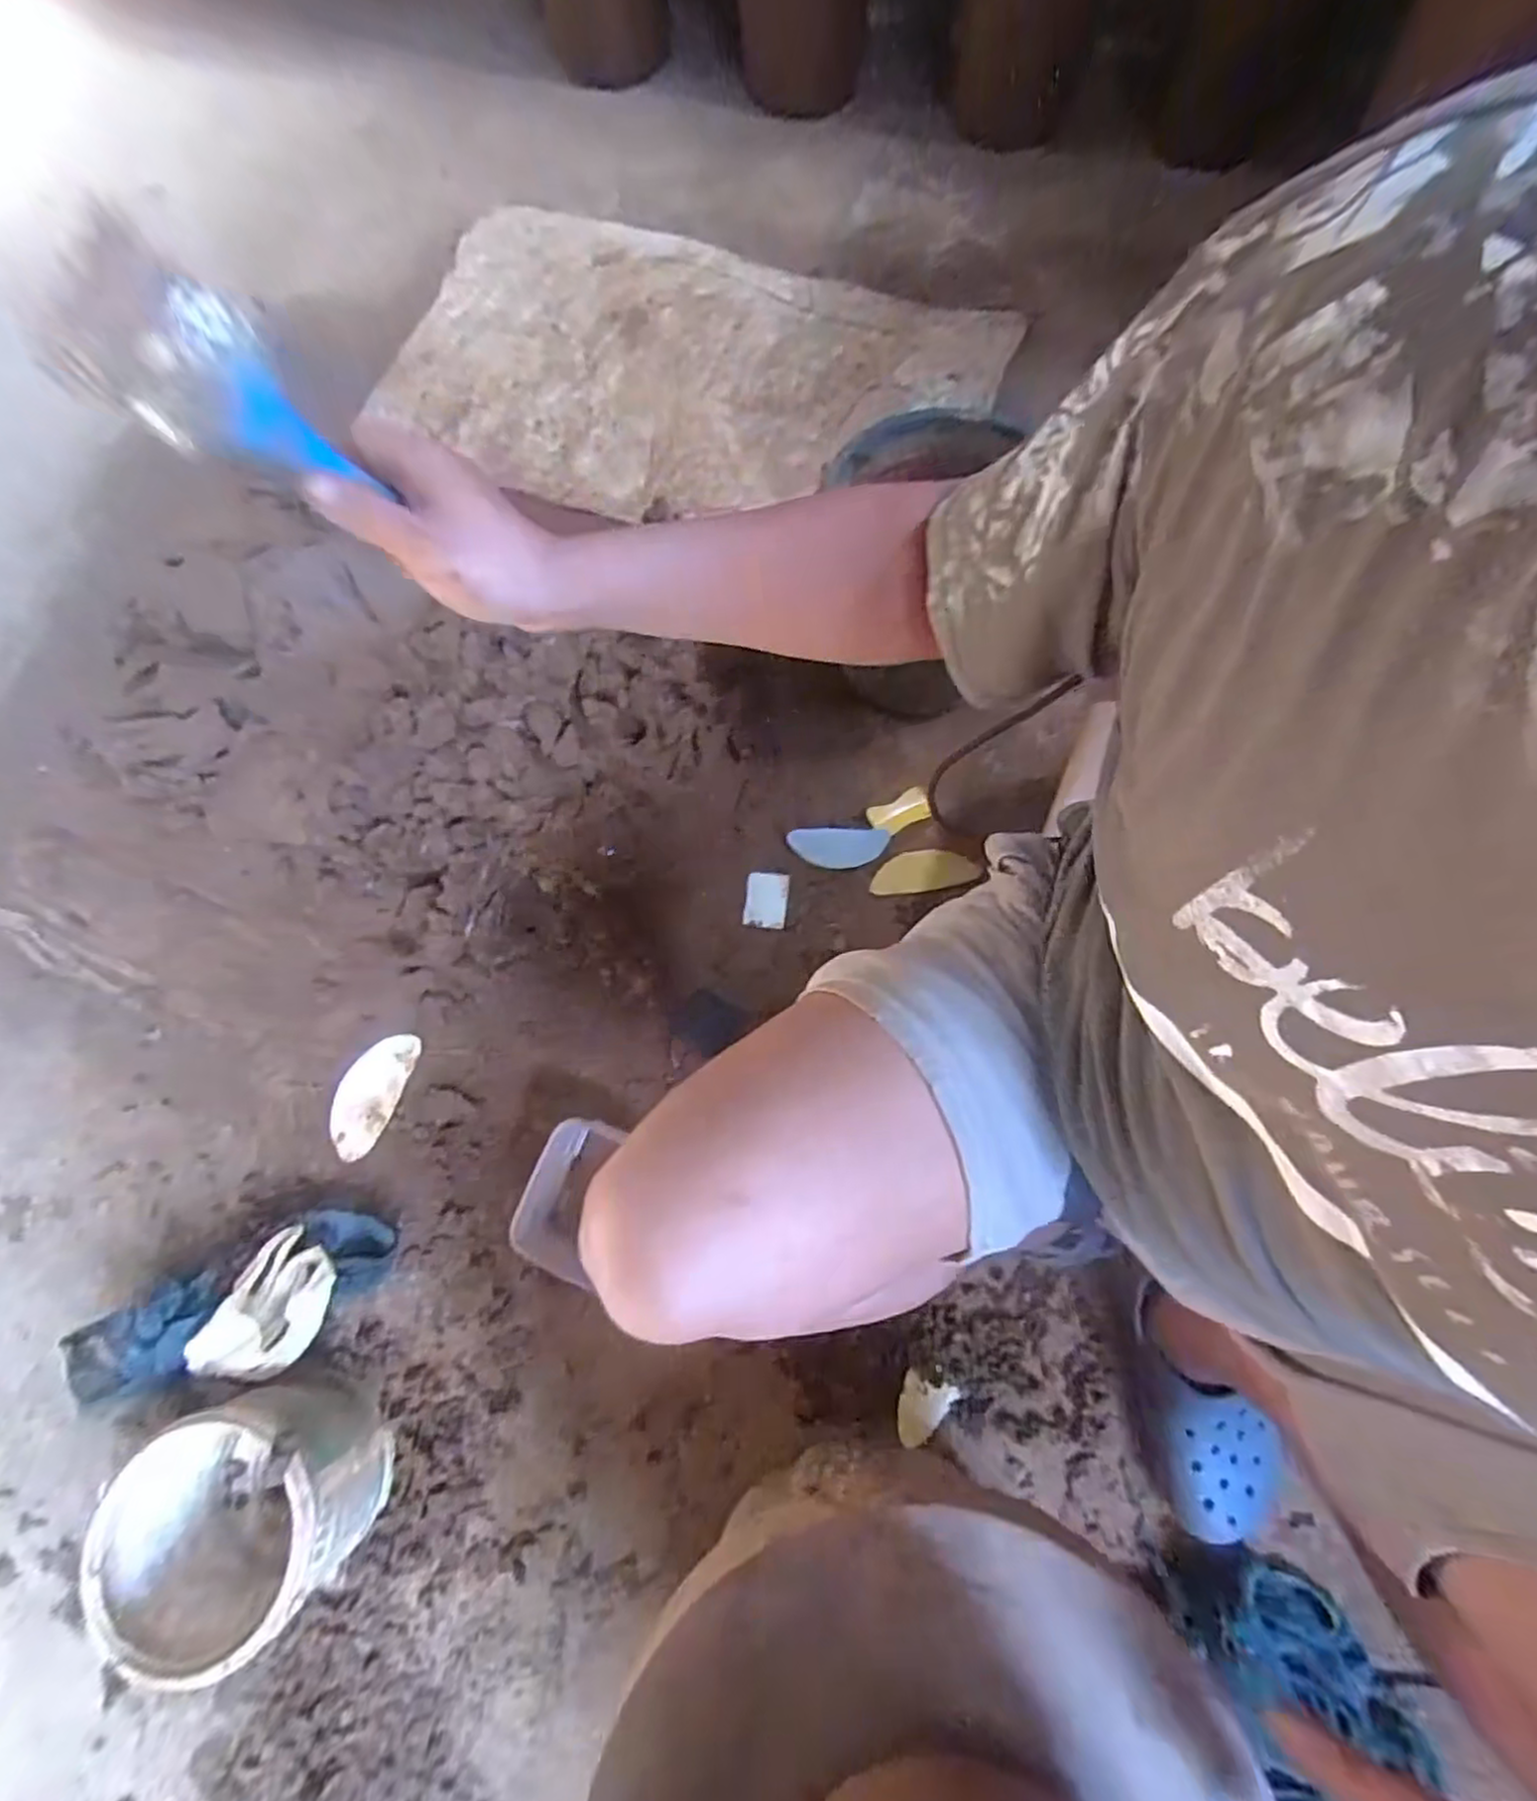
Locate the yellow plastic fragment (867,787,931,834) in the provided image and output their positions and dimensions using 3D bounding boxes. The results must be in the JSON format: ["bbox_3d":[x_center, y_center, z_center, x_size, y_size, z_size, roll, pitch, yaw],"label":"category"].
[{"bbox_3d":[0.155,-0.106,0.844,0.076,0.007,0.040,-26,75,-6],"label":"yellow plastic fragment"}]

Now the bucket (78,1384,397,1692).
[{"bbox_3d":[-0.456,0.533,0.627,0.196,0.131,0.170,-28,75,-7],"label":"bucket"}]

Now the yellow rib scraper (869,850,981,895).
[{"bbox_3d":[0.183,-0.035,0.836,0.127,0.007,0.047,-8,82,0],"label":"yellow rib scraper"}]

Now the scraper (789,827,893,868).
[{"bbox_3d":[0.082,-0.062,0.840,0.115,0.004,0.047,1,86,0],"label":"scraper"}]

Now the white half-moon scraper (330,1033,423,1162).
[{"bbox_3d":[-0.439,0.209,0.786,0.068,0.009,0.140,27,76,9],"label":"white half-moon scraper"}]

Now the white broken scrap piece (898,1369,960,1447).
[{"bbox_3d":[0.150,0.490,0.685,0.050,0.012,0.058,21,75,7],"label":"white broken scrap piece"}]

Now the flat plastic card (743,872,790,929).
[{"bbox_3d":[-0.002,-0.001,0.827,0.048,0.004,0.062,6,86,-6],"label":"flat plastic card"}]

